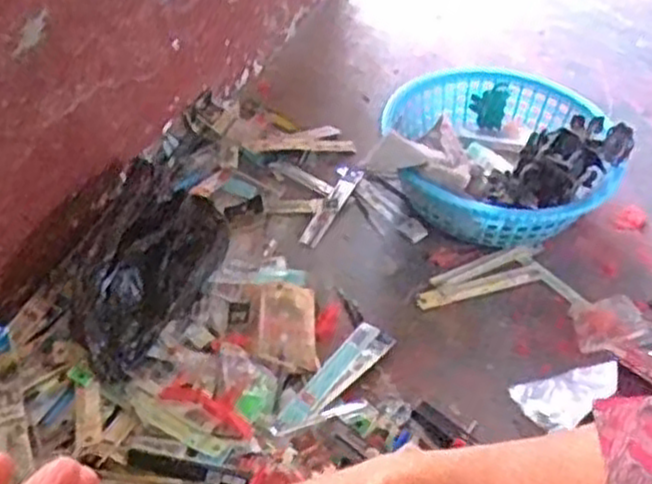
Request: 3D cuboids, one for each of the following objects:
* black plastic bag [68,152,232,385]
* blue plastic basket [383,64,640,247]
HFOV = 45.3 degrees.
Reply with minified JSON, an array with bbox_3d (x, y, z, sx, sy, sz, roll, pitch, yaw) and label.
[{"bbox_3d":[-0.213,0.035,0.938,0.129,0.101,0.289,9,46,6],"label":"black plastic bag"},{"bbox_3d":[0.247,-0.121,1.100,0.304,0.143,0.301,2,45,-2],"label":"blue plastic basket"}]

